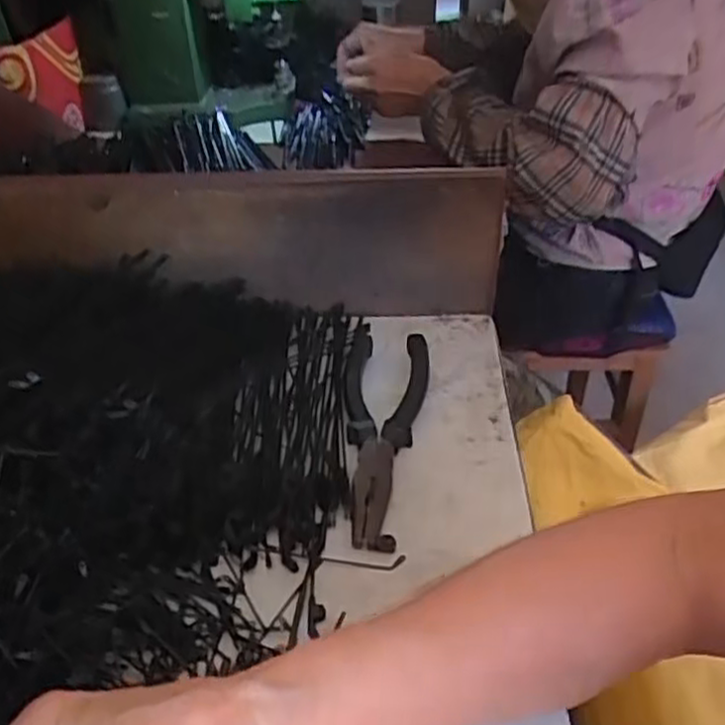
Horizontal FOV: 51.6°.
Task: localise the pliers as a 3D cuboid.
[{"bbox_3d":[0.012,0.038,0.484,0.056,0.016,0.186,2,37,5],"label":"pliers"}]

